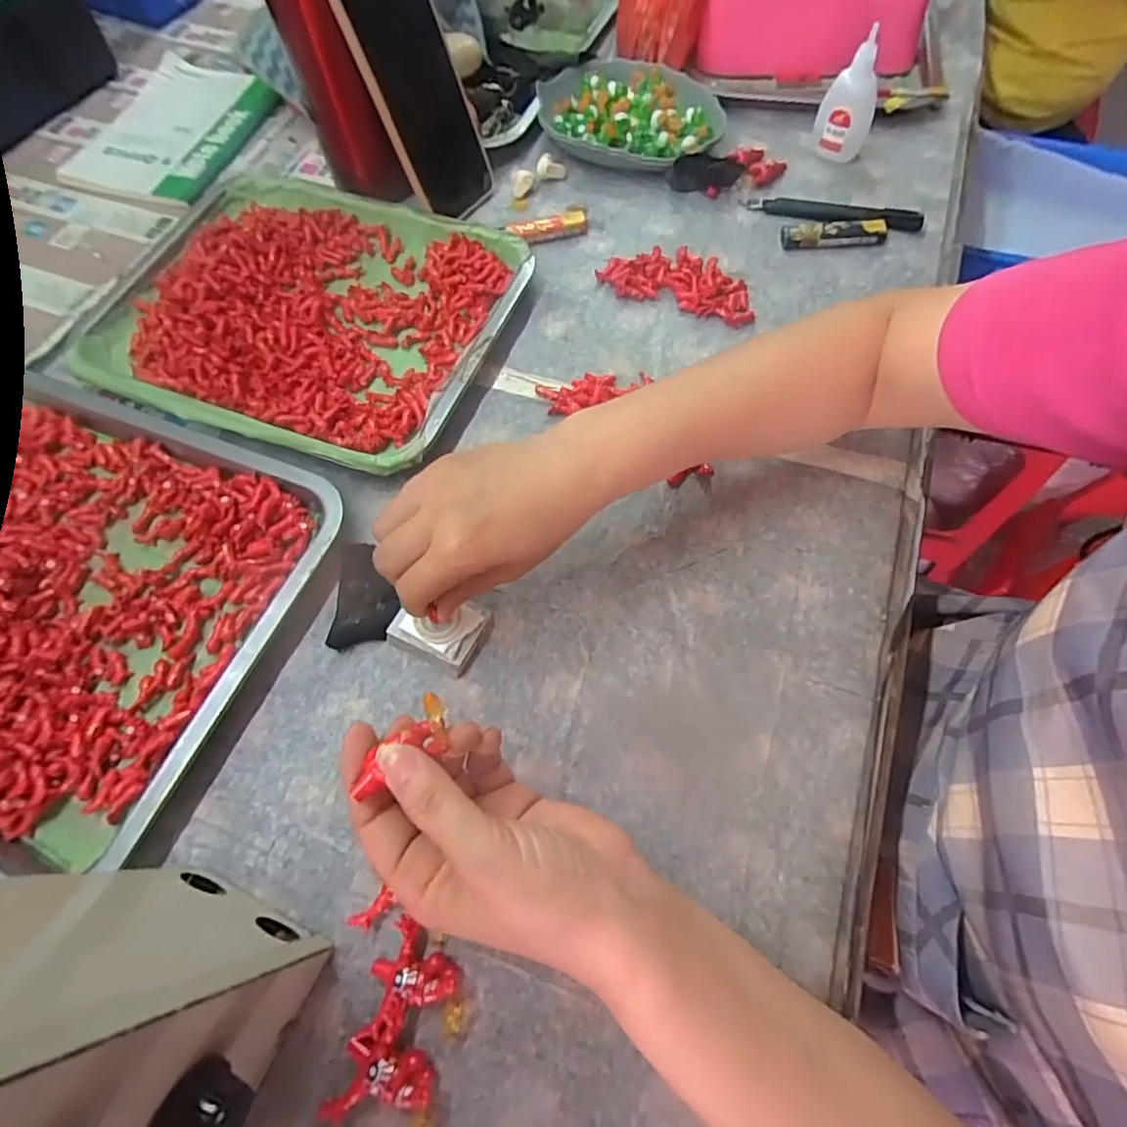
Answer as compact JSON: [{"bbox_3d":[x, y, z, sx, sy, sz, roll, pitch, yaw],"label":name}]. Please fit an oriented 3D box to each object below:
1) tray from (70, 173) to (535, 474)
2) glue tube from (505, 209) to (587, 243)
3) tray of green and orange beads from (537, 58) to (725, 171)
[{"bbox_3d":[-0.199,-0.198,0.447,0.304,0.026,0.247,16,67,9],"label":"tray"},{"bbox_3d":[-0.014,-0.284,0.488,0.066,0.016,0.019,-15,66,-5],"label":"glue tube"},{"bbox_3d":[0.059,-0.404,0.526,0.162,0.037,0.112,12,67,7],"label":"tray of green and orange beads"}]

